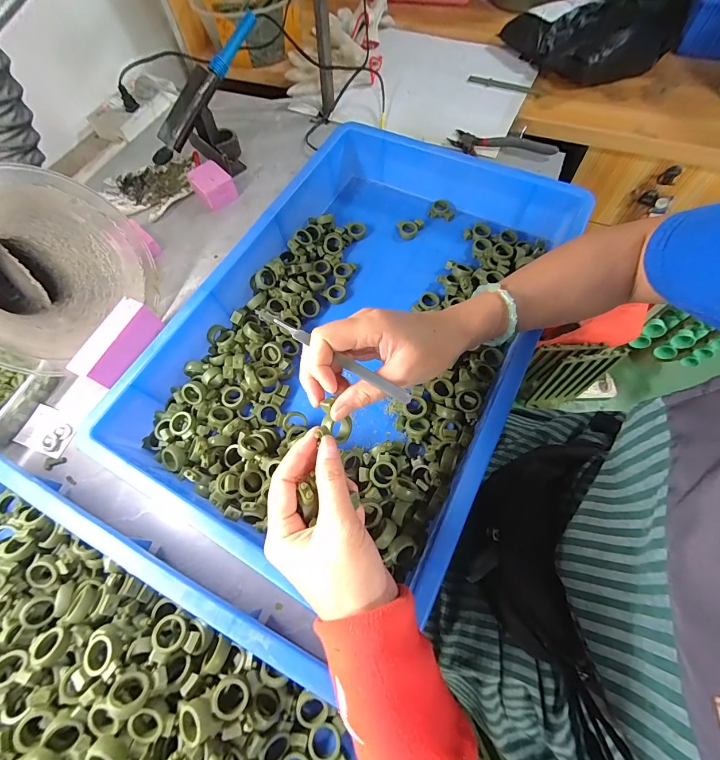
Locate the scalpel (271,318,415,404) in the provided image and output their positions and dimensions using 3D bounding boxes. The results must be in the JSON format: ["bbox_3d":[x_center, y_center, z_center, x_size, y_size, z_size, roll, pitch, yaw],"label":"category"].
[{"bbox_3d":[-0.016,-0.016,0.269,0.124,0.006,0.009,31,69,11],"label":"scalpel"}]

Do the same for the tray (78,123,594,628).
[{"bbox_3d":[0.005,-0.072,0.422,0.367,0.079,0.547,26,69,15],"label":"tray"}]

